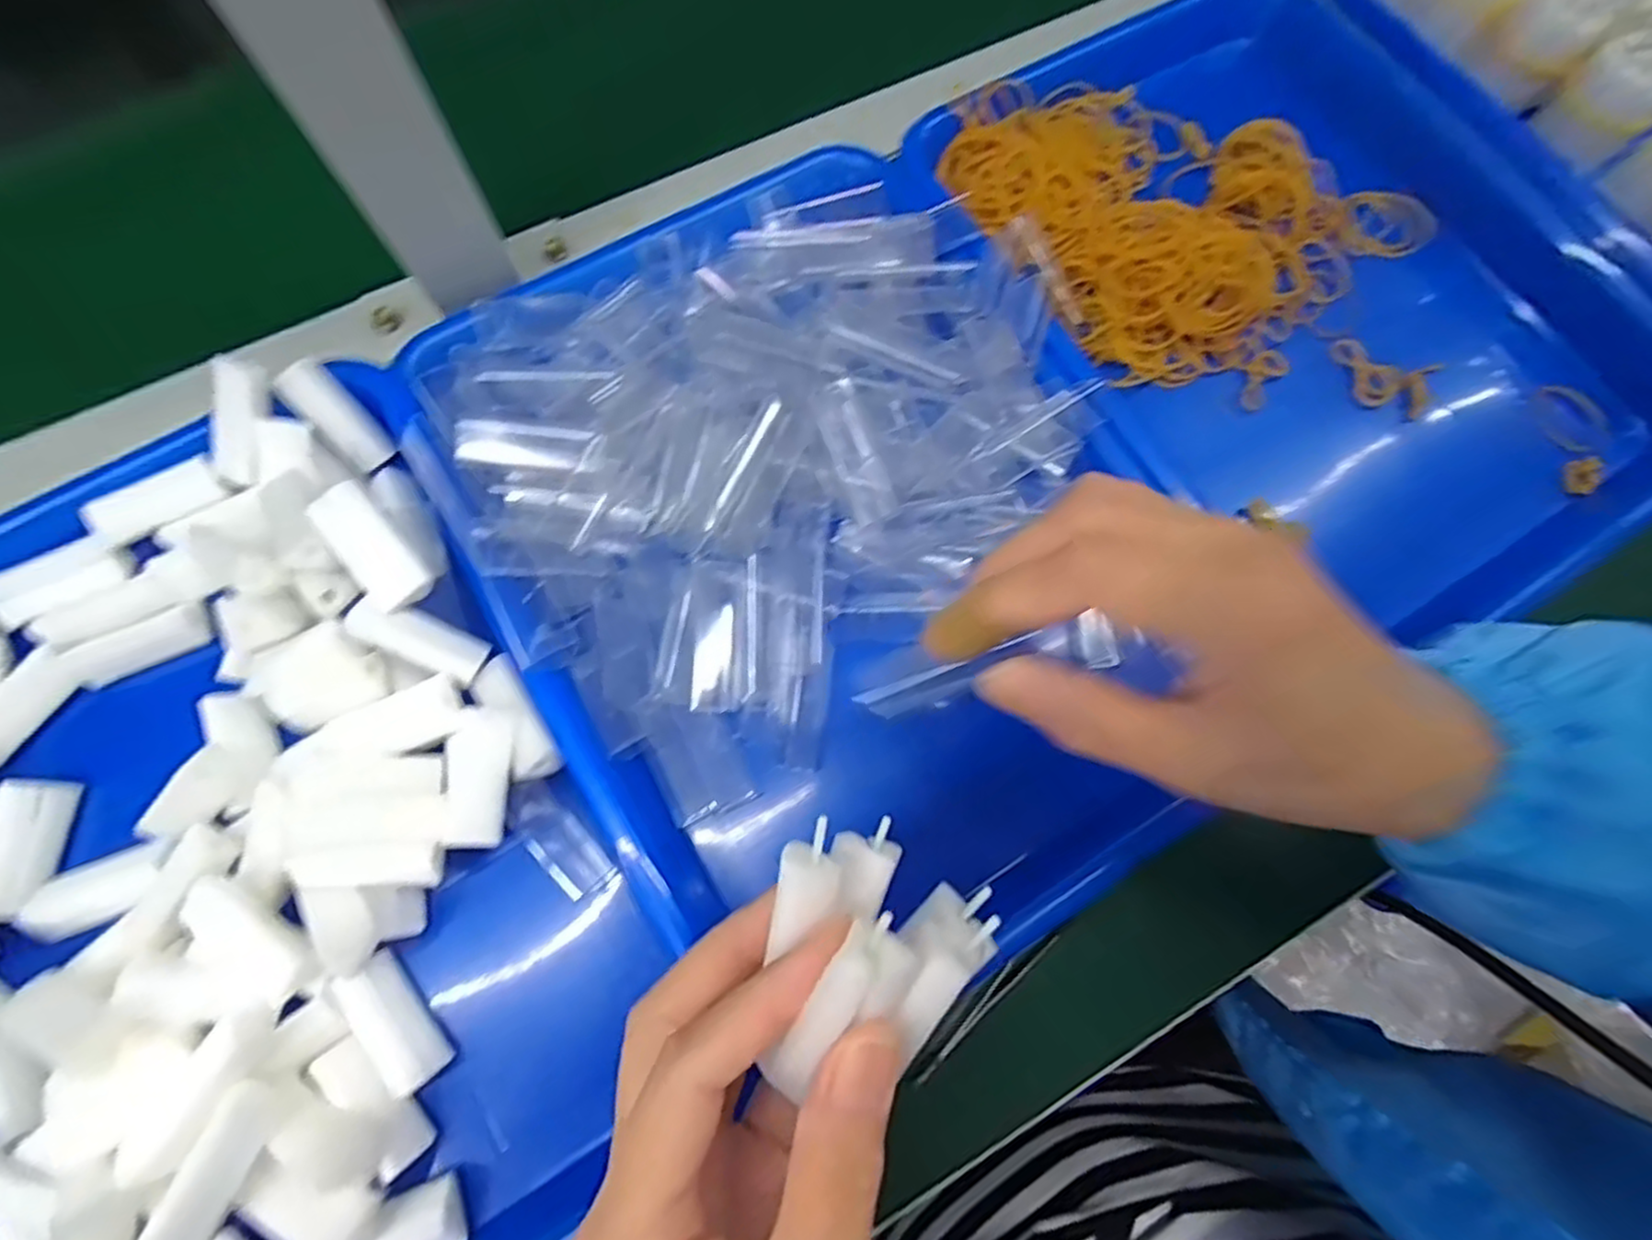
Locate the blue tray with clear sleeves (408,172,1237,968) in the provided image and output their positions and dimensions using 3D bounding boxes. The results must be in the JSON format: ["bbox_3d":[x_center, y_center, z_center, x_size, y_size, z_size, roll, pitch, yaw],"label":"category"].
[{"bbox_3d":[0.006,-0.041,0.297,0.253,0.059,0.304,-31,77,-10],"label":"blue tray with clear sleeves"}]

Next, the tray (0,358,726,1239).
[{"bbox_3d":[-0.200,0.083,0.253,0.243,0.048,0.316,-32,77,-10],"label":"tray"}]

